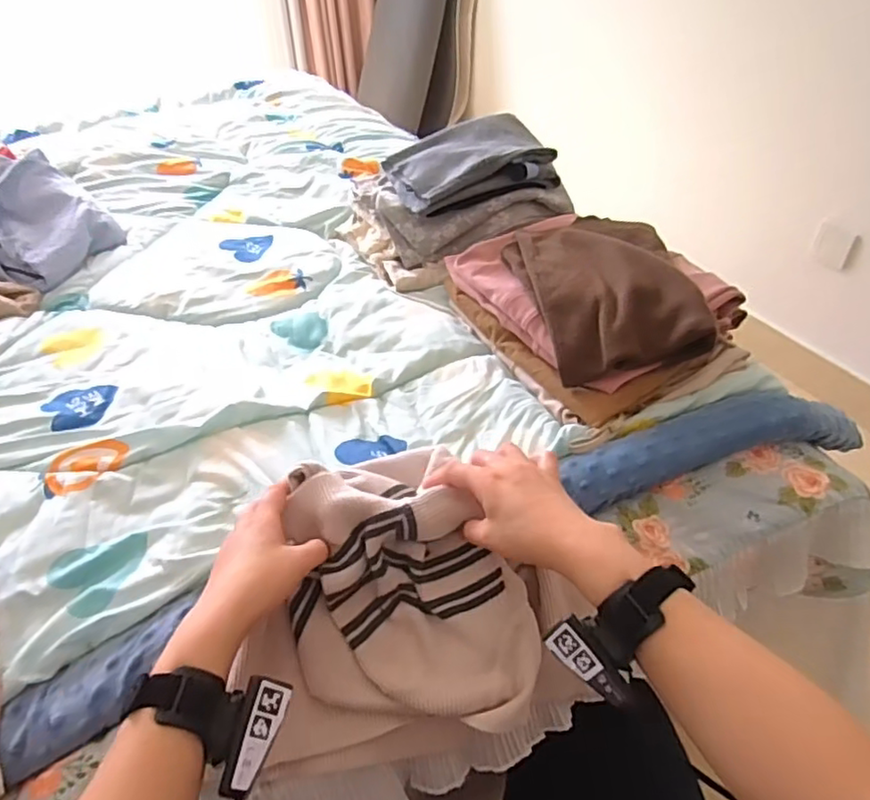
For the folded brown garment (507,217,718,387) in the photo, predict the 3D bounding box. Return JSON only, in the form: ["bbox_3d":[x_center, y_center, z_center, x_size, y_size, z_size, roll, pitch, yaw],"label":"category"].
[{"bbox_3d":[0.198,-0.139,0.736,0.189,0.076,0.272,-6,40,-4],"label":"folded brown garment"}]

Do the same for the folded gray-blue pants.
[{"bbox_3d":[0.051,-0.370,0.940,0.236,0.073,0.180,-12,40,-11],"label":"folded gray-blue pants"}]

